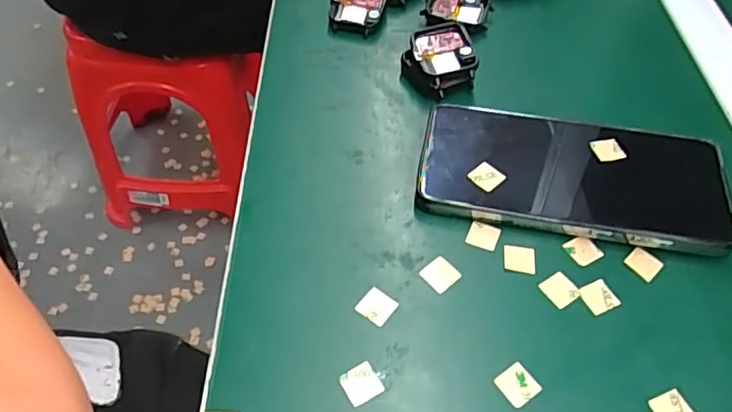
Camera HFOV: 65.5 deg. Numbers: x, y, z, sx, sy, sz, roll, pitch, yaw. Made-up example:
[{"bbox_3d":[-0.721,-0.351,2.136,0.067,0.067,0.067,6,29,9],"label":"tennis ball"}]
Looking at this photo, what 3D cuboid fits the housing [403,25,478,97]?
[{"bbox_3d":[0.048,-0.095,0.370,0.043,0.023,0.048,0,52,-1],"label":"housing"}]

